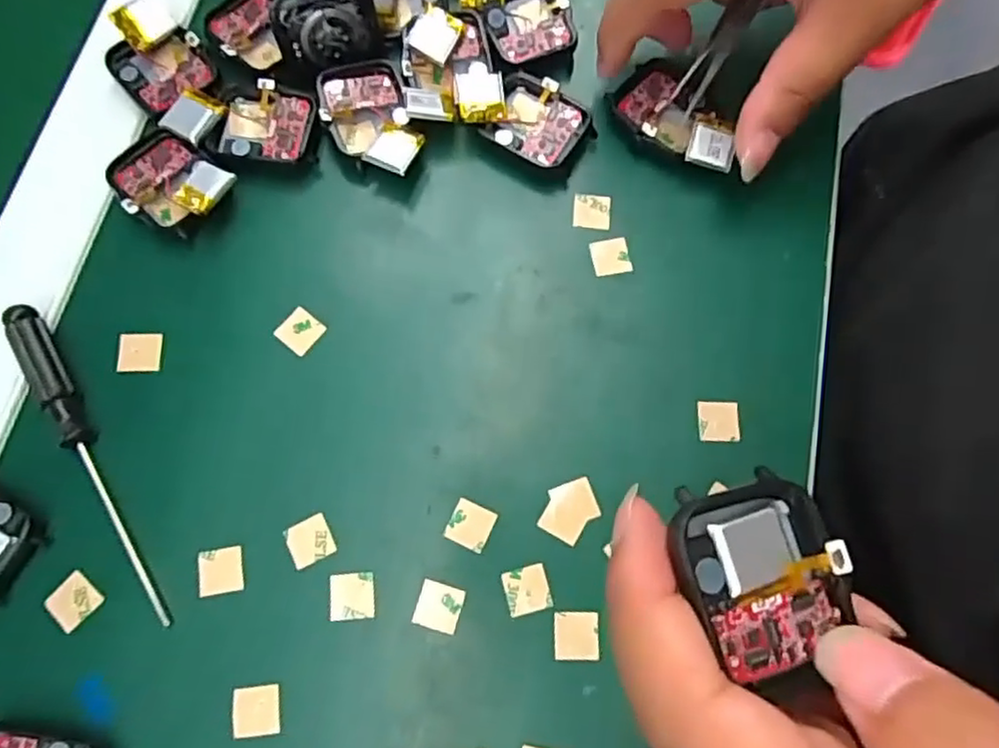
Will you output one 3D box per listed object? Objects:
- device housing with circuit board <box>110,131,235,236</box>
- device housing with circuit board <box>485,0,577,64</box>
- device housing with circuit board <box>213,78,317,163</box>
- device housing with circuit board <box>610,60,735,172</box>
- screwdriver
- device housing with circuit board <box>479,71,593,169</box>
[{"bbox_3d":[-0.134,-0.078,0.274,0.050,0.015,0.036,37,76,9],"label":"device housing with circuit board"},{"bbox_3d":[0.013,-0.160,0.302,0.037,0.007,0.041,-9,74,-4],"label":"device housing with circuit board"},{"bbox_3d":[-0.098,-0.106,0.286,0.039,0.007,0.037,4,73,-1],"label":"device housing with circuit board"},{"bbox_3d":[0.076,-0.108,0.288,0.037,0.015,0.059,-40,79,-12],"label":"device housing with circuit board"},{"bbox_3d":[-0.151,0.031,0.247,0.013,0.011,0.130,-29,76,-10],"label":"screwdriver"},{"bbox_3d":[0.015,-0.108,0.289,0.039,0.010,0.035,35,75,8],"label":"device housing with circuit board"}]

